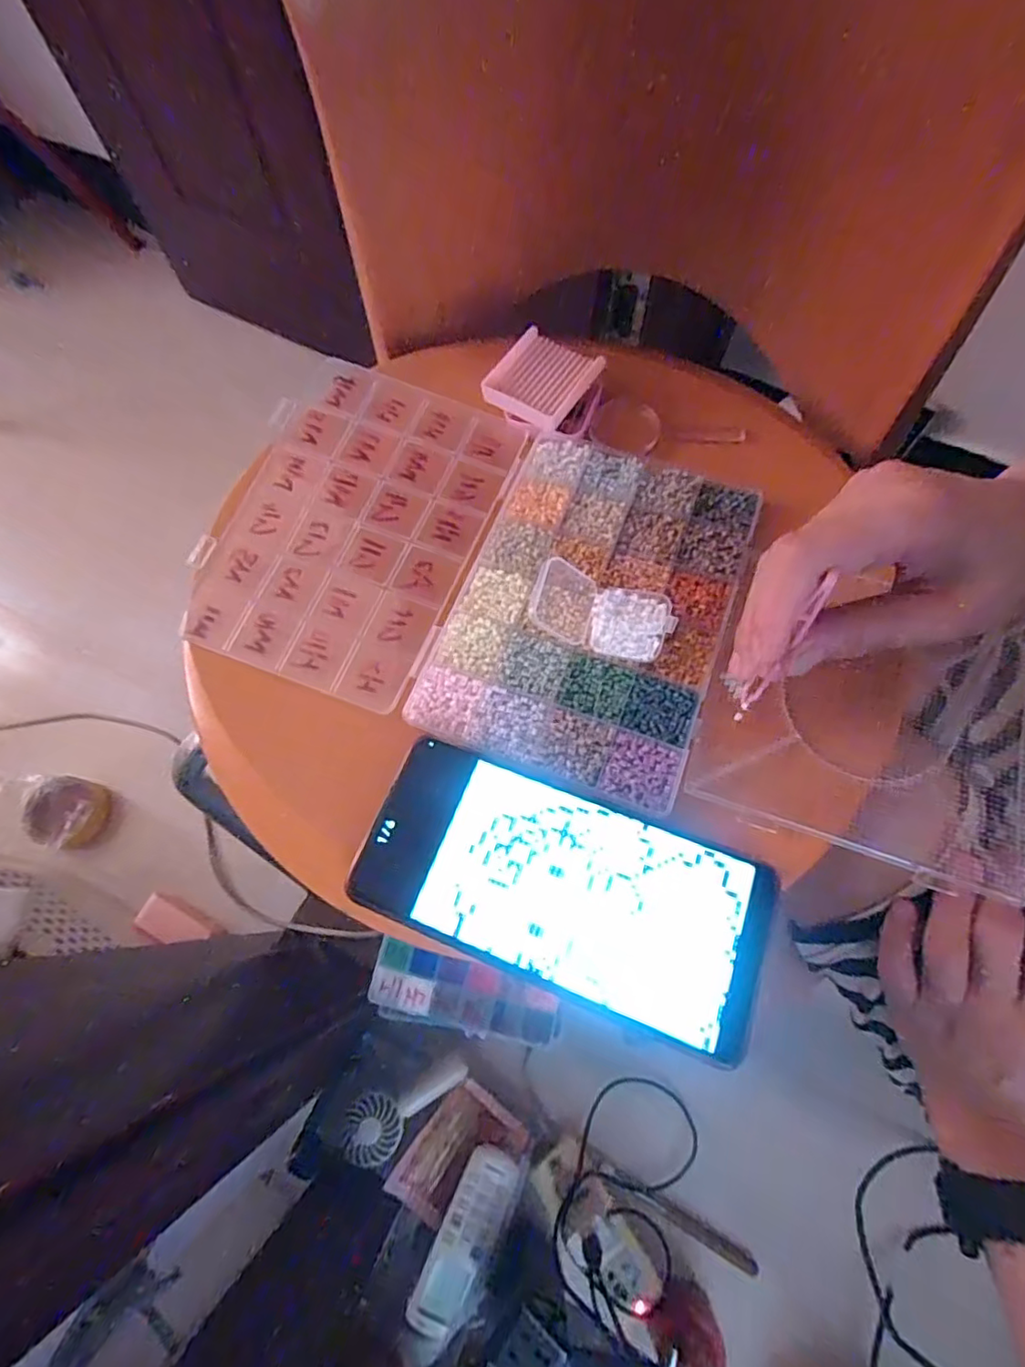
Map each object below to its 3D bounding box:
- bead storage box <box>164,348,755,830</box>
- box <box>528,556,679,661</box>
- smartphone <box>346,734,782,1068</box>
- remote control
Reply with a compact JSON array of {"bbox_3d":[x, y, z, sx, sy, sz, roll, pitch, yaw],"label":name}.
[{"bbox_3d":[-0.023,-0.067,0.296,0.268,0.017,0.184,20,70,10],"label":"bead storage box"},{"bbox_3d":[0.041,-0.037,0.276,0.071,0.018,0.036,25,71,25],"label":"box"},{"bbox_3d":[0.020,0.082,0.236,0.163,0.007,0.076,19,70,10],"label":"smartphone"},{"bbox_3d":[-0.040,0.478,0.491,0.047,0.024,0.128,25,72,9],"label":"remote control"}]

